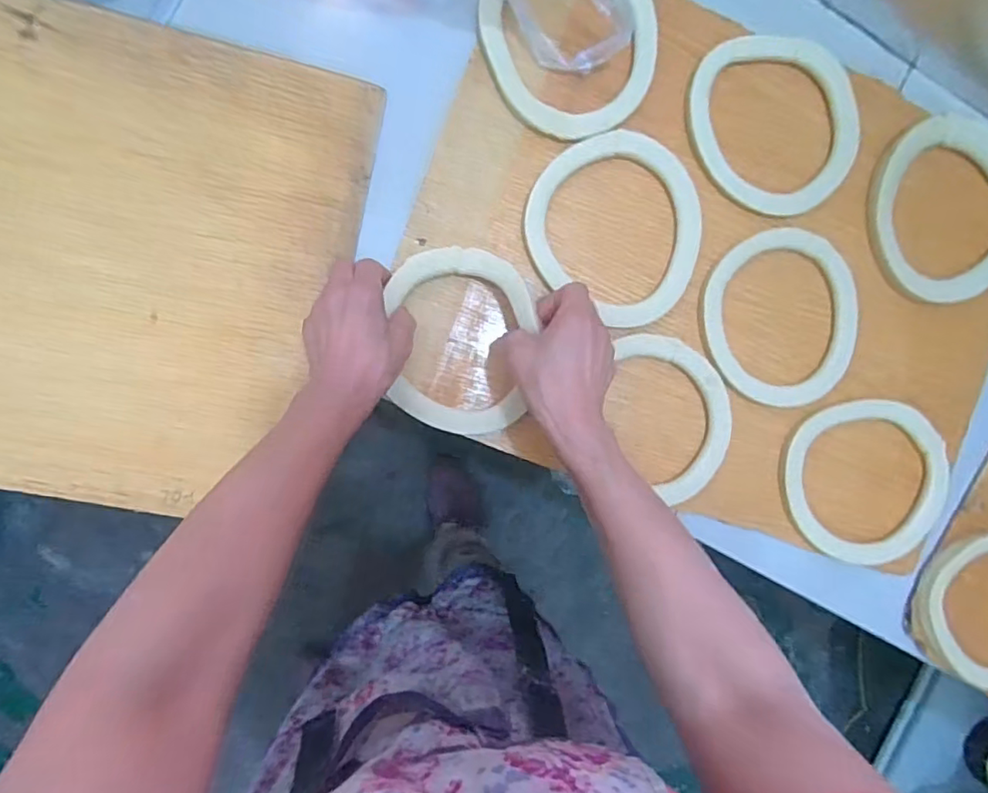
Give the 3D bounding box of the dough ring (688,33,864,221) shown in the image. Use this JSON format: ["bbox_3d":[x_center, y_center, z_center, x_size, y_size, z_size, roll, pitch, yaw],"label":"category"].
[{"bbox_3d":[0.258,-0.252,0.541,0.150,0.015,0.167,-36,96,-2],"label":"dough ring"}]

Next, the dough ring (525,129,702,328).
[{"bbox_3d":[0.112,-0.156,0.533,0.162,0.013,0.155,0,94,-5],"label":"dough ring"}]

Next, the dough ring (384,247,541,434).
[{"bbox_3d":[-0.029,-0.047,0.506,0.117,0.033,0.160,0,94,-5],"label":"dough ring"}]

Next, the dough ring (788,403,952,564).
[{"bbox_3d":[0.362,0.083,0.572,0.164,0.017,0.157,0,94,-5],"label":"dough ring"}]

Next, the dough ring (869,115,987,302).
[{"bbox_3d":[0.446,-0.177,0.571,0.161,0.026,0.175,0,89,-7],"label":"dough ring"}]

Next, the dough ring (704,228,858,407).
[{"bbox_3d":[0.271,-0.074,0.553,0.148,0.013,0.162,0,94,-5],"label":"dough ring"}]

